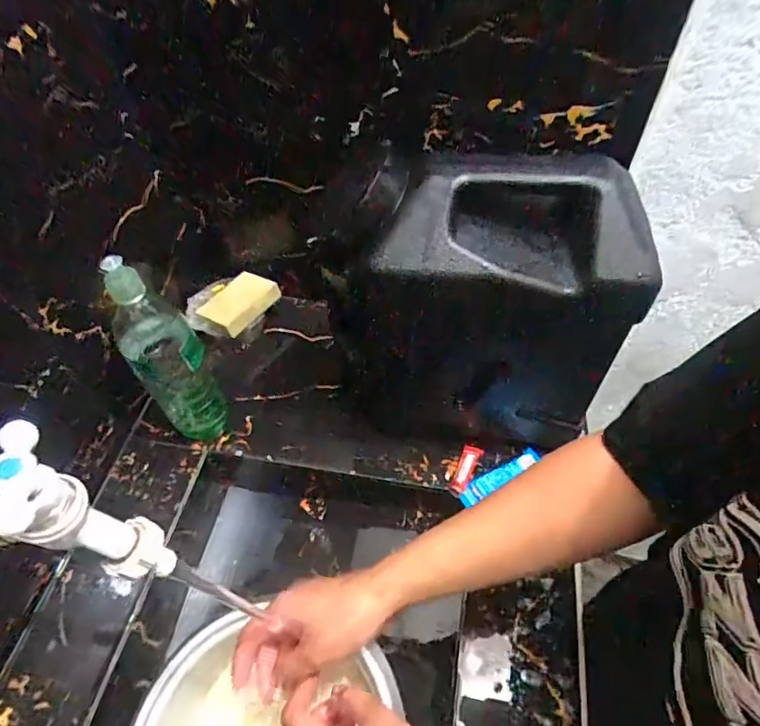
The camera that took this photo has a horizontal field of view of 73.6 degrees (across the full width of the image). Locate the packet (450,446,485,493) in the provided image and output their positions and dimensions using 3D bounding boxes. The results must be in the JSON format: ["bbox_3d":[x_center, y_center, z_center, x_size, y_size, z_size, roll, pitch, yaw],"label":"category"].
[{"bbox_3d":[0.106,0.127,0.616,0.022,0.013,0.062,18,56,15],"label":"packet"}]

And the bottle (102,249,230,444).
[{"bbox_3d":[-0.246,-0.012,0.580,0.077,0.258,0.086,-33,58,-21],"label":"bottle"}]

